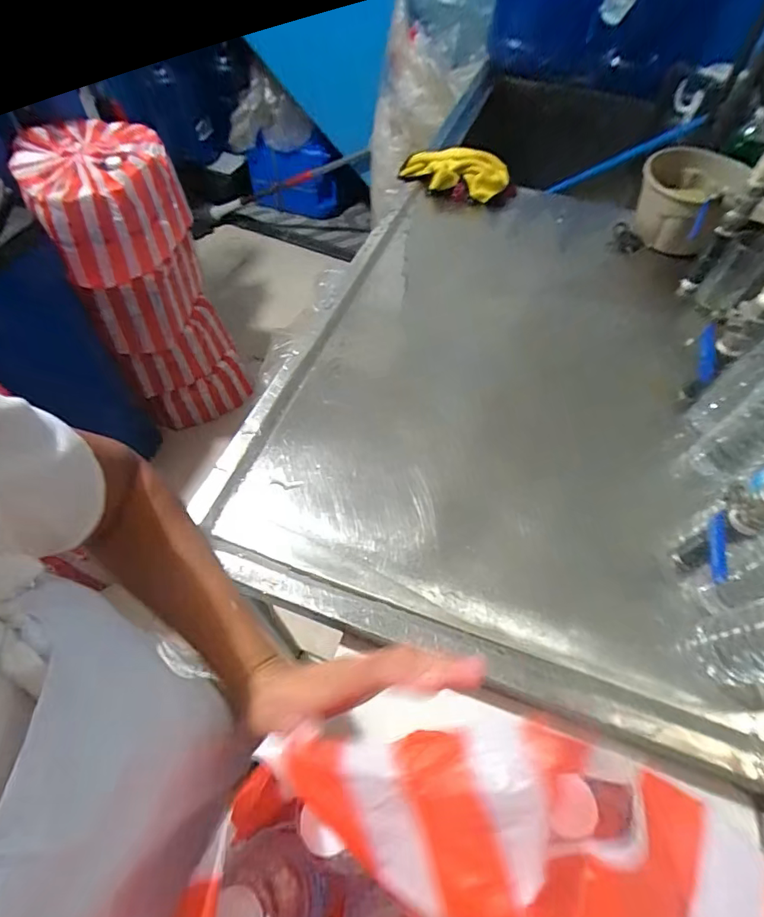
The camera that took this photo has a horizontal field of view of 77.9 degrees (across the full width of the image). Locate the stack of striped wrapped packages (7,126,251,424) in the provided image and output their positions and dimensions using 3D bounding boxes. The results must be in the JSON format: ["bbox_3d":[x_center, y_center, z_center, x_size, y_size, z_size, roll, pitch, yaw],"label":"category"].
[{"bbox_3d":[-0.626,-0.443,1.332,0.323,0.808,0.289,-21,61,-15],"label":"stack of striped wrapped packages"}]

